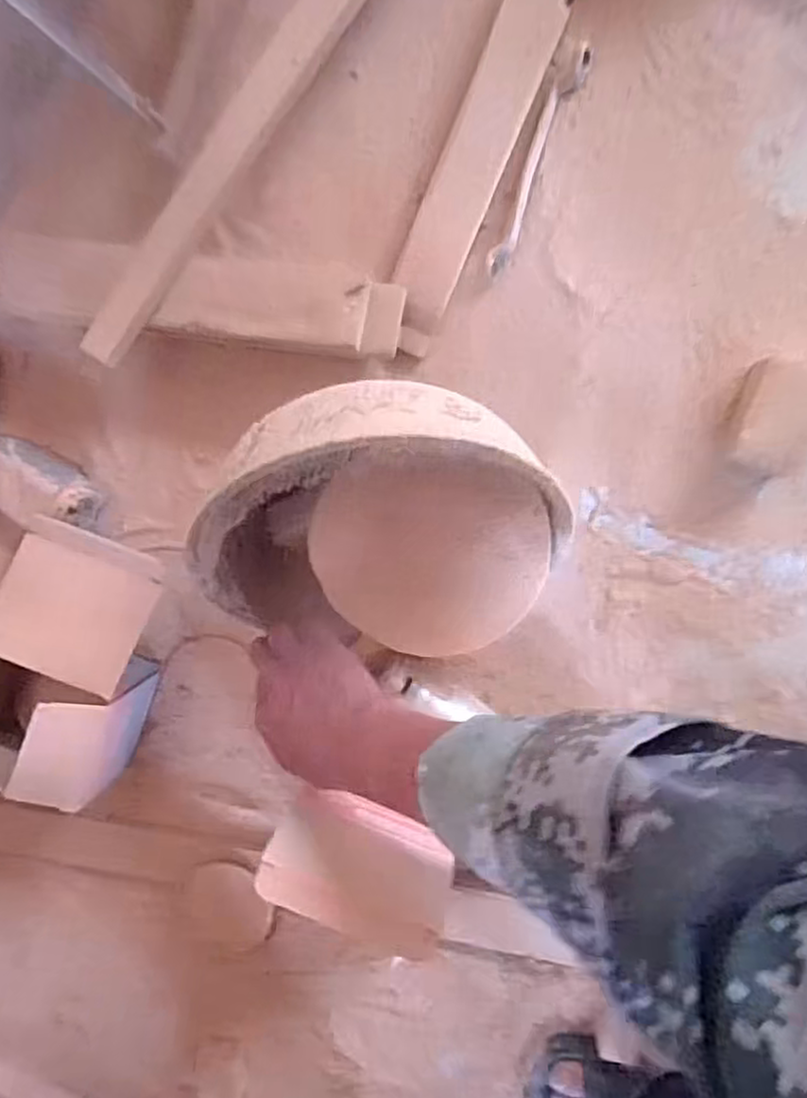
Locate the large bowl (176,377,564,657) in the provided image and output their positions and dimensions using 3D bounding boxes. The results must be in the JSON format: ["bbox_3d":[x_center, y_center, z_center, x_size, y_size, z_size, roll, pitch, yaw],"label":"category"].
[{"bbox_3d":[-0.012,-0.012,0.526,0.256,0.120,0.243,1,132,-1],"label":"large bowl"}]

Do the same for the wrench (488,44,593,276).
[{"bbox_3d":[0.112,-0.324,0.600,0.021,0.005,0.187,23,100,3],"label":"wrench"}]

